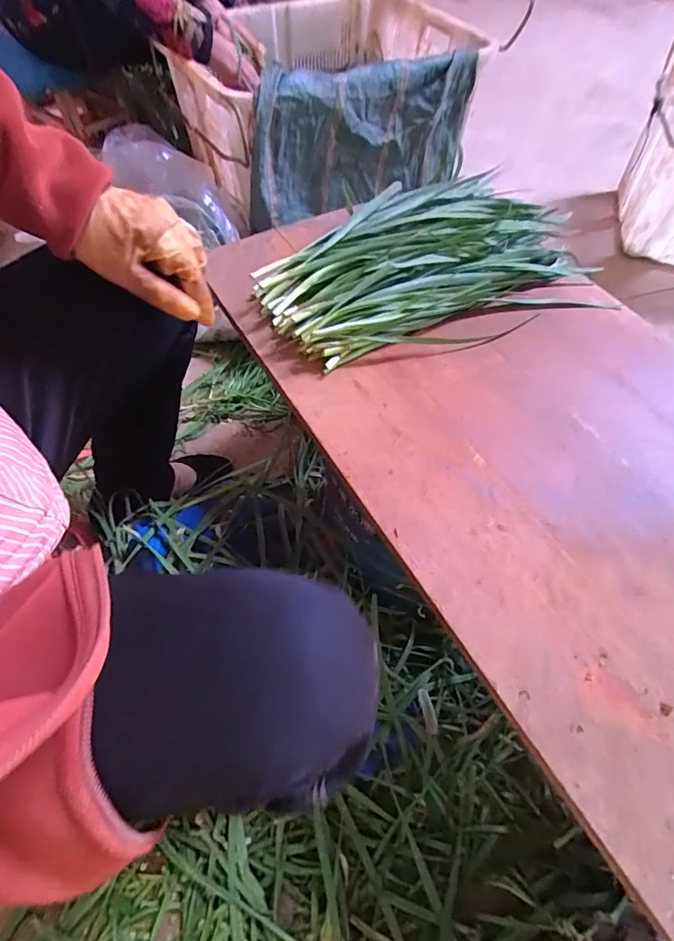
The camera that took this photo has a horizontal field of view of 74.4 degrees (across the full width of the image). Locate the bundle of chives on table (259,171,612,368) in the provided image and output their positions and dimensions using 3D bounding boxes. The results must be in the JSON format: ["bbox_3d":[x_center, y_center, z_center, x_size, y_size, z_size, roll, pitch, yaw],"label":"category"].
[{"bbox_3d":[0.116,-0.265,0.532,0.437,0.051,0.268,-21,62,-14],"label":"bundle of chives on table"}]

